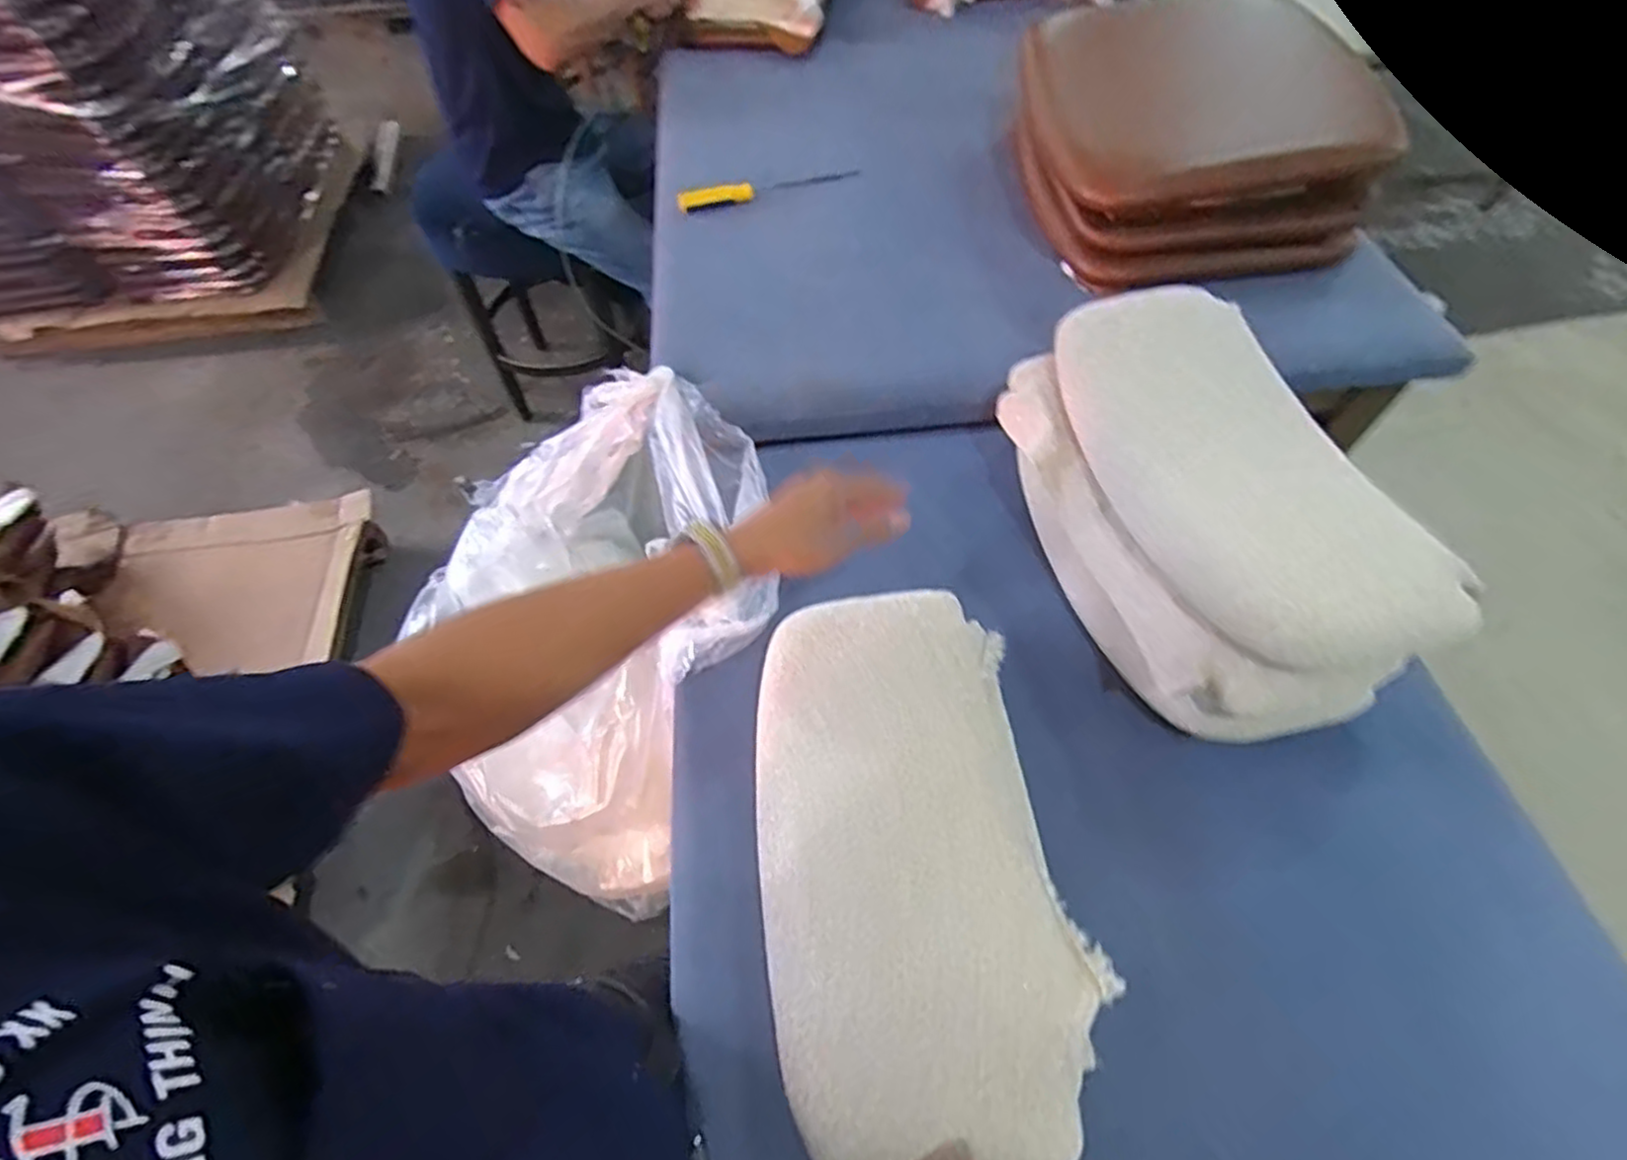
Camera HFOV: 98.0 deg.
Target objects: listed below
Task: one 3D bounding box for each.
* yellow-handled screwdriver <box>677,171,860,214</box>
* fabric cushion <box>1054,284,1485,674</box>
[{"bbox_3d":[-0.070,-0.619,1.121,0.288,0.030,0.030,-15,60,-8],"label":"yellow-handled screwdriver"},{"bbox_3d":[0.389,-0.115,0.665,0.206,0.058,0.433,-15,60,-8],"label":"fabric cushion"}]

